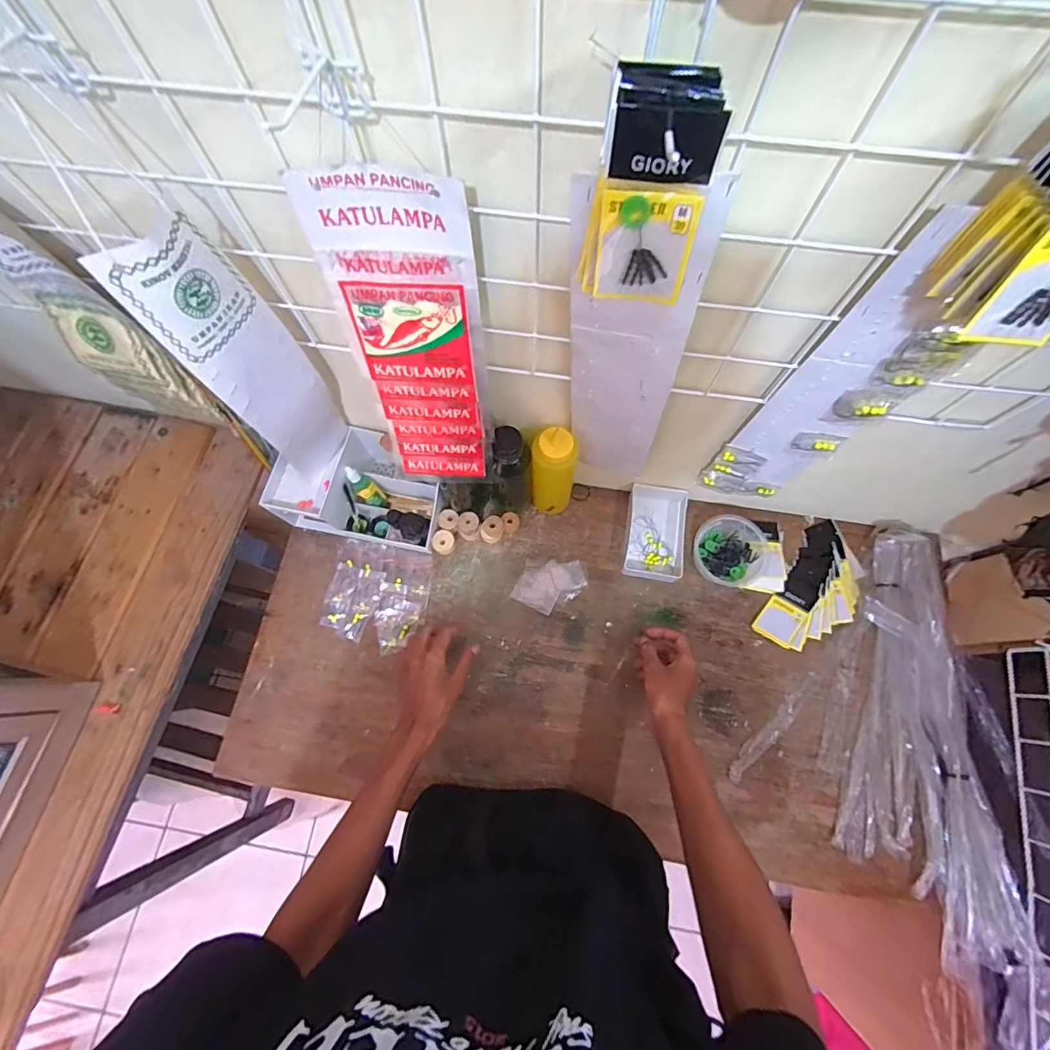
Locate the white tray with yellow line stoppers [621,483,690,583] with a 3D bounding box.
[{"bbox_3d":[0.202,0.009,0.723,0.088,0.032,0.146,8,72,4],"label":"white tray with yellow line stoppers"}]

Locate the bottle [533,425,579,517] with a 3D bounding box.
[{"bbox_3d":[0.039,-0.067,0.658,0.058,0.196,0.052,15,73,6],"label":"bottle"}]

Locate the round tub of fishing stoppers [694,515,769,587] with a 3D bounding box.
[{"bbox_3d":[0.297,0.039,0.697,0.099,0.050,0.095,0,72,1],"label":"round tub of fishing stoppers"}]

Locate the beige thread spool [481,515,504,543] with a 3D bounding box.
[{"bbox_3d":[-0.050,0.007,0.722,0.035,0.041,0.032,-13,72,-3],"label":"beige thread spool"}]

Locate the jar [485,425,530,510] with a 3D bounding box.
[{"bbox_3d":[-0.025,-0.066,0.660,0.054,0.195,0.050,0,72,1],"label":"jar"}]

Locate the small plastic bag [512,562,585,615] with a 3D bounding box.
[{"bbox_3d":[0.039,0.088,0.713,0.092,0.006,0.090,24,74,9],"label":"small plastic bag"}]

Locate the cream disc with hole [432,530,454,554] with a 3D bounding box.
[{"bbox_3d":[-0.124,0.028,0.726,0.030,0.025,0.034,17,73,7],"label":"cream disc with hole"}]

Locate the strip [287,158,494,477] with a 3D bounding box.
[{"bbox_3d":[-0.094,-0.148,0.450,0.113,0.334,0.016,2,61,2],"label":"strip"}]

